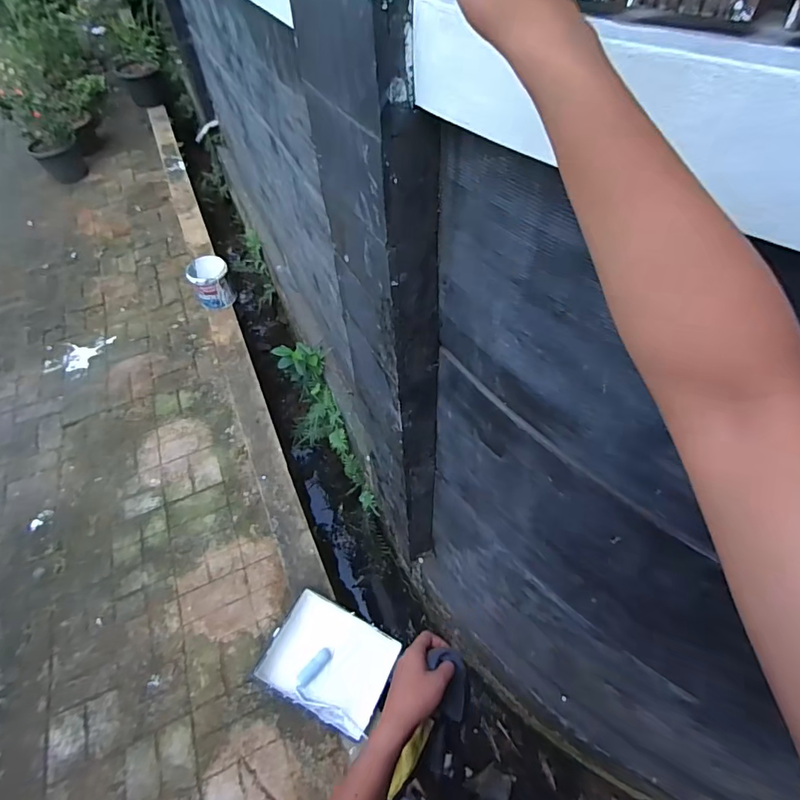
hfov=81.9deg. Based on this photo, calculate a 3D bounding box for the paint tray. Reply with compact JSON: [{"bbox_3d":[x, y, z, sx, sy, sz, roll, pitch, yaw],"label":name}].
[{"bbox_3d":[-0.208,0.760,1.360,0.352,0.055,0.267,19,53,18],"label":"paint tray"}]

